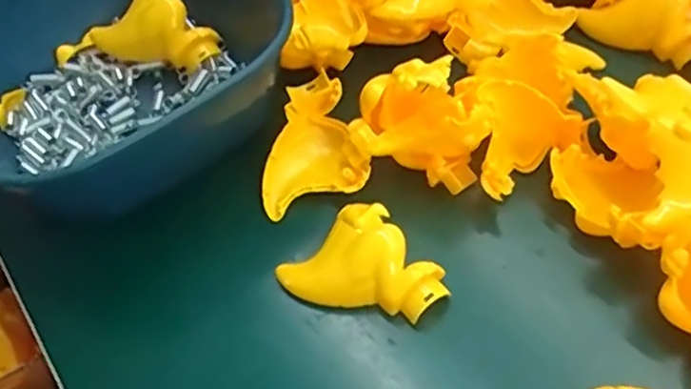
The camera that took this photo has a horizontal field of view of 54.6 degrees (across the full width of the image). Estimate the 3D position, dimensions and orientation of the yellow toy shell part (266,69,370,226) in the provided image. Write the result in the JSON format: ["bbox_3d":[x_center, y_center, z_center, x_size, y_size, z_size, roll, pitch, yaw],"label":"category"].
[{"bbox_3d":[-0.020,-0.028,0.351,0.054,0.034,0.061,-11,51,-3],"label":"yellow toy shell part"}]

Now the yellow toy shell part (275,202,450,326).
[{"bbox_3d":[0.008,0.037,0.309,0.052,0.031,0.064,-37,57,-21],"label":"yellow toy shell part"}]

